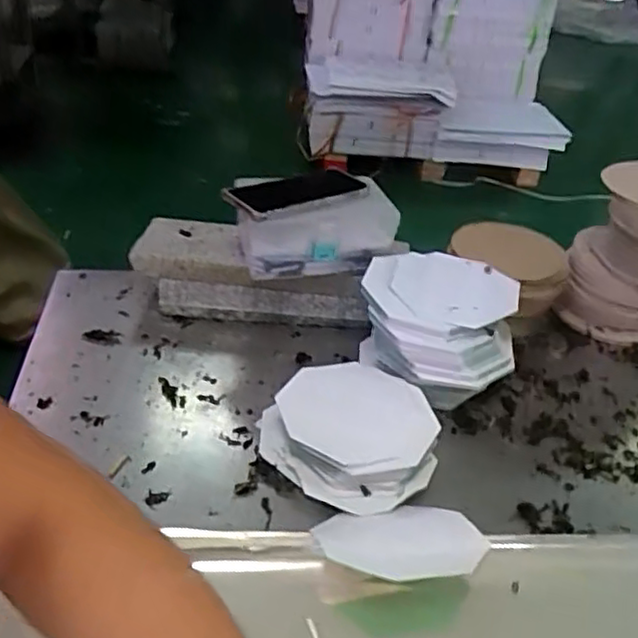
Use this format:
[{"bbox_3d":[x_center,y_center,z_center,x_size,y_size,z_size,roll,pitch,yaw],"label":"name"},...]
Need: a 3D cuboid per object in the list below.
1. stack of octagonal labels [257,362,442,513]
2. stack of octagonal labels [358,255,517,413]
[{"bbox_3d":[0.036,0.109,0.684,0.169,0.045,0.160,28,41,27],"label":"stack of octagonal labels"},{"bbox_3d":[0.132,0.010,0.780,0.172,0.108,0.161,11,36,9],"label":"stack of octagonal labels"}]

